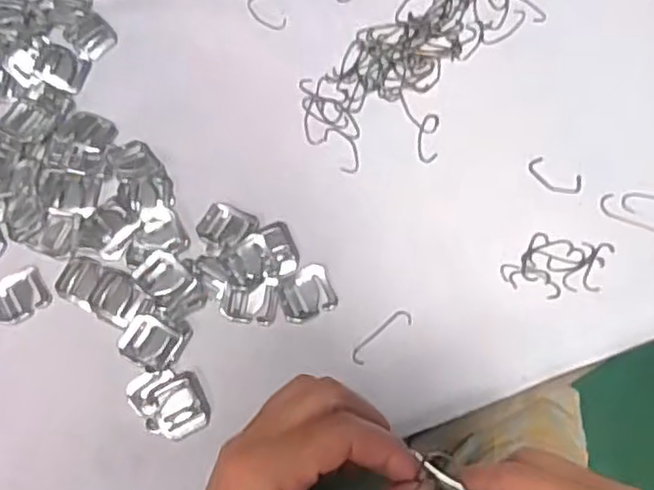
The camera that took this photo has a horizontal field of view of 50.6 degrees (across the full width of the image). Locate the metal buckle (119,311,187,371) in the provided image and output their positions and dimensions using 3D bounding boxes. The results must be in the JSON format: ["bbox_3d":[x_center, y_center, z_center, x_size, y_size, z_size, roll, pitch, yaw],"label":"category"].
[{"bbox_3d":[-0.109,0.059,0.425,0.037,0.004,0.029,20,72,9],"label":"metal buckle"}]

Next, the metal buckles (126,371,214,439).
[{"bbox_3d":[-0.093,0.094,0.417,0.039,0.008,0.044,-32,72,-9],"label":"metal buckles"}]

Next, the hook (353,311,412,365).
[{"bbox_3d":[0.034,0.056,0.425,0.045,0.004,0.011,-38,73,-11],"label":"hook"}]

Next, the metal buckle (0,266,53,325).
[{"bbox_3d":[-0.198,0.033,0.443,0.036,0.005,0.031,-32,72,-9],"label":"metal buckle"}]

